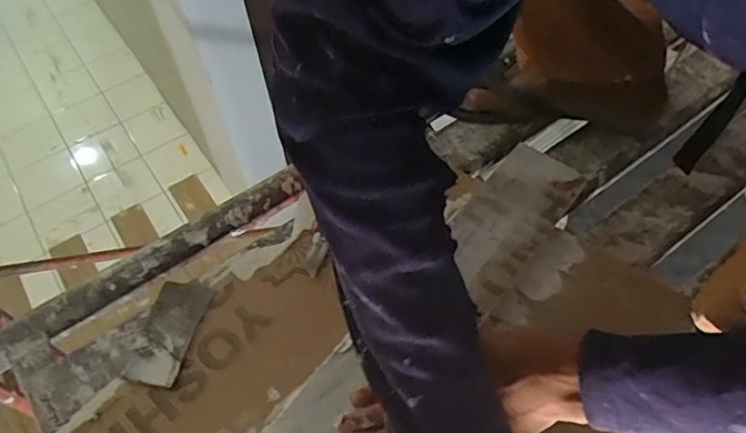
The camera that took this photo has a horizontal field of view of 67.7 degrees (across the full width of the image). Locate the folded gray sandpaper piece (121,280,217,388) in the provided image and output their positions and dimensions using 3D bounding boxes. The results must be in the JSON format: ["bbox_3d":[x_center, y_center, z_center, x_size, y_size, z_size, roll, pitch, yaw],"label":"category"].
[{"bbox_3d":[-0.199,0.111,0.537,0.056,0.004,0.100,7,55,16],"label":"folded gray sandpaper piece"}]

